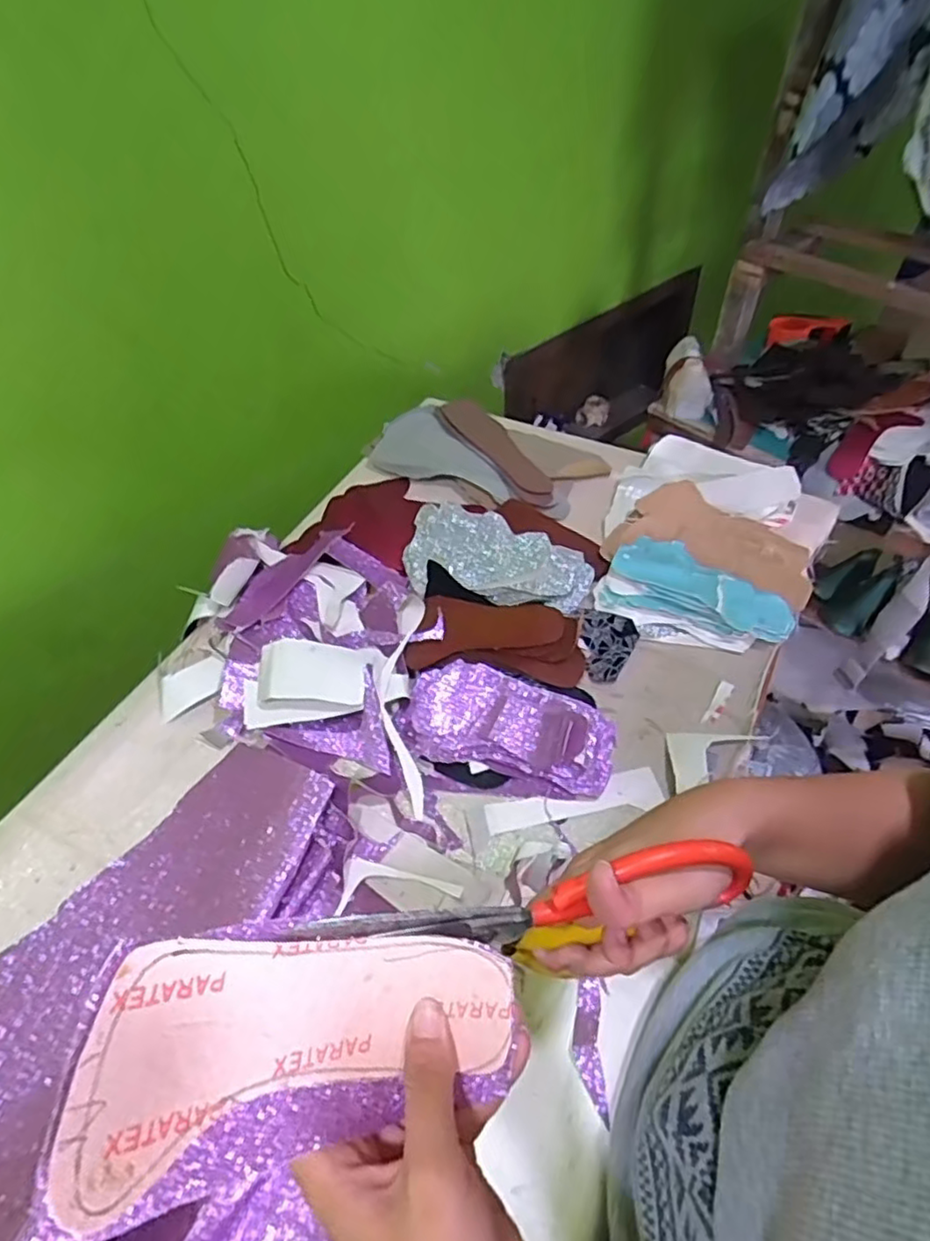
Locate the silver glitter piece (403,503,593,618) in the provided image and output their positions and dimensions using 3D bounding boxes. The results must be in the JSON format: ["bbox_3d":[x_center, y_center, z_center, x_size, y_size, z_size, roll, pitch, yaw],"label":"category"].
[{"bbox_3d":[0.039,-0.081,0.762,0.214,0.030,0.138,11,51,13],"label":"silver glitter piece"}]

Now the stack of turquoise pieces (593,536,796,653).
[{"bbox_3d":[0.258,-0.026,0.726,0.194,0.046,0.110,26,56,24],"label":"stack of turquoise pieces"}]

